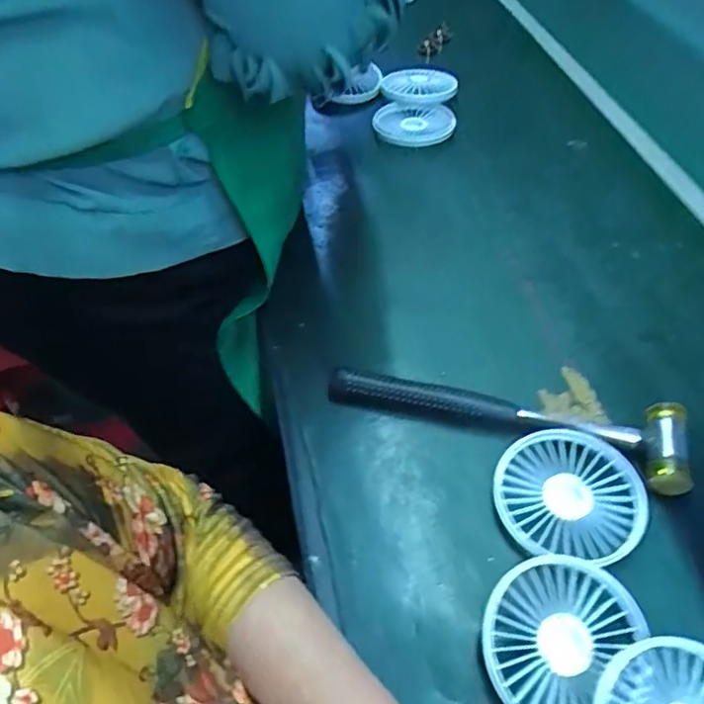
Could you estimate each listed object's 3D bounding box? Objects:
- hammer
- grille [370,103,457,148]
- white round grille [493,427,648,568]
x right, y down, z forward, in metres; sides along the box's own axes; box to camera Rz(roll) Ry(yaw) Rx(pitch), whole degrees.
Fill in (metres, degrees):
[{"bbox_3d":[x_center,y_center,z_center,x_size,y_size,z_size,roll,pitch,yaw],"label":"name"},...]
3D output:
[{"bbox_3d":[0.106,0.040,0.412,0.241,0.023,0.058,14,54,15],"label":"hammer"},{"bbox_3d":[0.071,-0.266,0.671,0.092,0.024,0.070,-19,53,-11],"label":"grille"},{"bbox_3d":[0.140,0.092,0.372,0.089,0.018,0.083,-2,51,2],"label":"white round grille"}]

